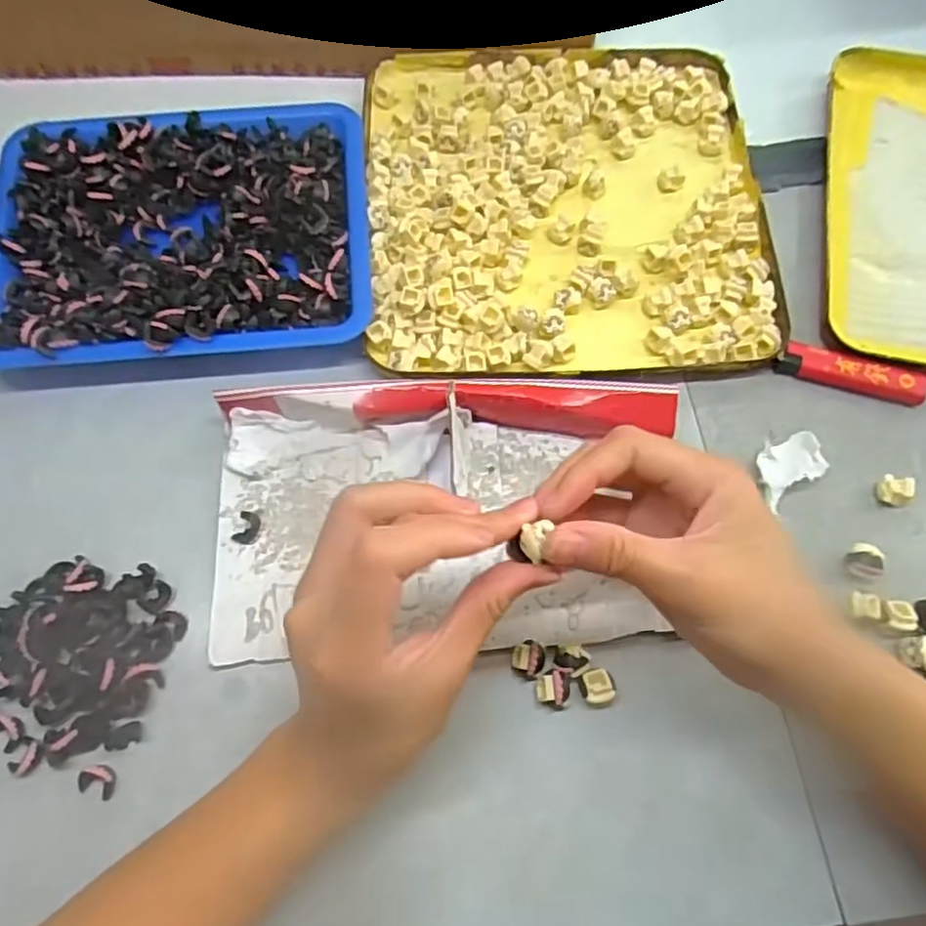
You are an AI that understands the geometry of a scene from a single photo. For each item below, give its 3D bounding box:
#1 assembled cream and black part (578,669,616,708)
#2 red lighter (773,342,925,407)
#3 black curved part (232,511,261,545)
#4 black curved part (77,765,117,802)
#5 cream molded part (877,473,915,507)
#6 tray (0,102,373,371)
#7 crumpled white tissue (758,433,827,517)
[{"bbox_3d":[0.062,0.105,0.307,0.016,0.010,0.016,-8,70,-3],"label":"assembled cream and black part"},{"bbox_3d":[0.218,-0.050,0.372,0.078,0.013,0.021,16,71,5],"label":"red lighter"},{"bbox_3d":[-0.109,0.033,0.336,0.012,0.004,0.017,12,70,4],"label":"black curved part"},{"bbox_3d":[-0.163,0.140,0.292,0.017,0.009,0.013,19,71,6],"label":"black curved part"},{"bbox_3d":[0.224,0.014,0.344,0.011,0.017,0.016,-16,71,-6],"label":"cream molded part"},{"bbox_3d":[-0.164,-0.135,0.386,0.213,0.029,0.172,-7,70,-3],"label":"tray"},{"bbox_3d":[0.171,0.001,0.347,0.045,0.012,0.029,-37,74,-13],"label":"crumpled white tissue"}]

